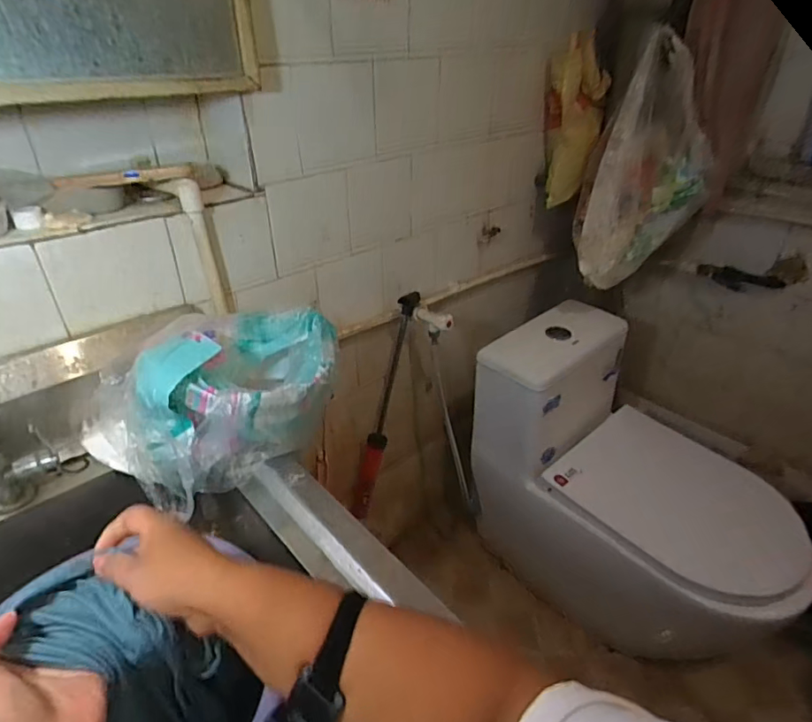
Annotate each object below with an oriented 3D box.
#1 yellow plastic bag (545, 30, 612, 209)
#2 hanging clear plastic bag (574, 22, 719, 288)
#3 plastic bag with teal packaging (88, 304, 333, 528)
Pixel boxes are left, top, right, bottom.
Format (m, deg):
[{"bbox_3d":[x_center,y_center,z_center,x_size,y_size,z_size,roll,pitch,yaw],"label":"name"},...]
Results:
[{"bbox_3d":[0.372,-0.531,1.120,0.124,0.328,0.107,10,34,13],"label":"yellow plastic bag"},{"bbox_3d":[0.488,-0.394,1.023,0.219,0.423,0.142,1,33,1],"label":"hanging clear plastic bag"},{"bbox_3d":[-0.233,0.051,0.631,0.302,0.175,0.162,-21,39,-29],"label":"plastic bag with teal packaging"}]

